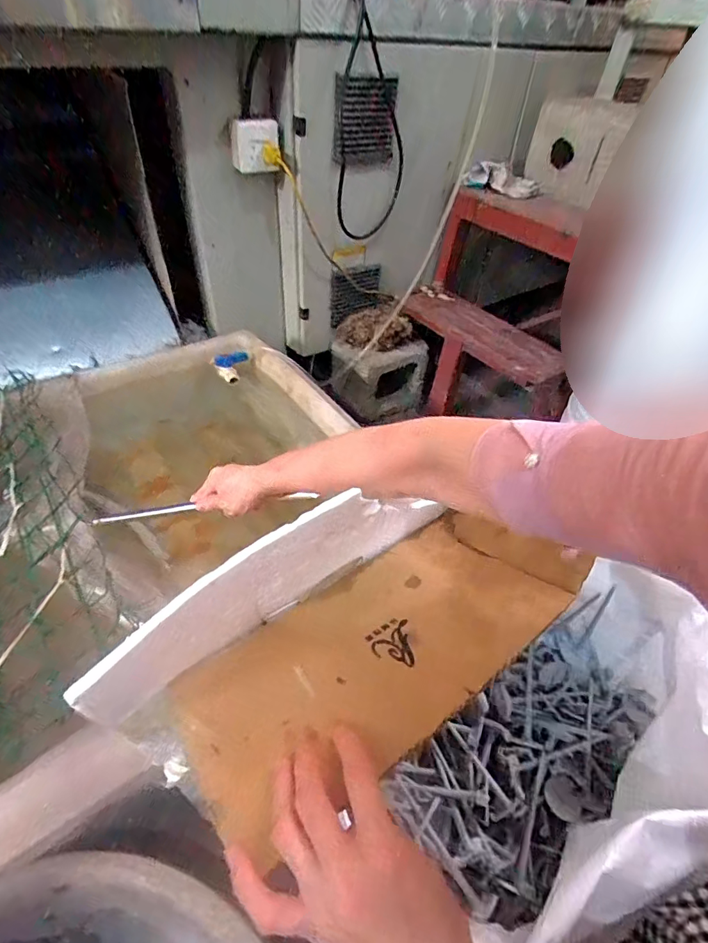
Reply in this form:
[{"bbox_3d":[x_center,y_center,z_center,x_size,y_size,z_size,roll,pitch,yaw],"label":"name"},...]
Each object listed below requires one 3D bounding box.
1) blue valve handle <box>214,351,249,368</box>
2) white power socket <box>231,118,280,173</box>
[{"bbox_3d":[-0.288,-0.263,1.076,0.078,0.022,0.025,-11,47,3],"label":"blue valve handle"},{"bbox_3d":[-0.204,-0.674,0.950,0.098,0.093,0.035,-1,46,-7],"label":"white power socket"}]

